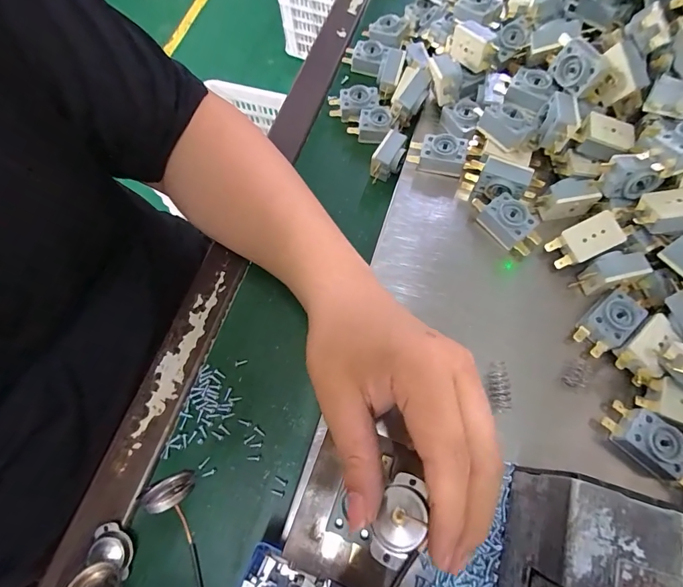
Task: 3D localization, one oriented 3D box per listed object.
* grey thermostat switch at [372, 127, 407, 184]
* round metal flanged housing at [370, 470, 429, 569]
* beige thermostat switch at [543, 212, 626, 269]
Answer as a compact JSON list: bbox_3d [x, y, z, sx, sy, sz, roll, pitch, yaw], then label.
[{"bbox_3d":[0.045,-0.125,0.359,0.022,0.025,0.042,27,72,13],"label":"grey thermostat switch"},{"bbox_3d":[0.025,0.096,0.167,0.019,0.012,0.034,21,70,11],"label":"round metal flanged housing"},{"bbox_3d":[0.184,-0.040,0.298,0.052,0.015,0.027,-33,83,21],"label":"beige thermostat switch"}]

